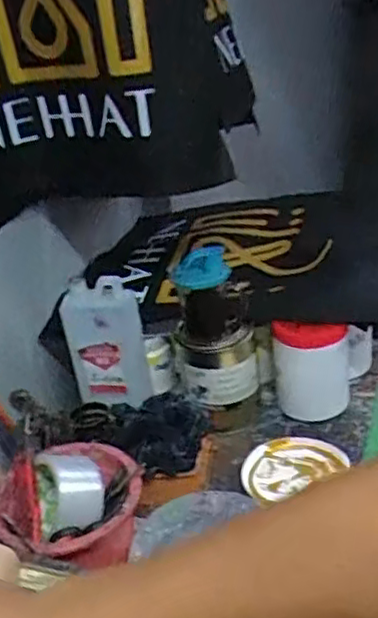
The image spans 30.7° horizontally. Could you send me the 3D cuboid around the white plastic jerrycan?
[{"bbox_3d":[-0.119,0.049,0.983,0.106,0.180,0.058,-7,28,0],"label":"white plastic jerrycan"}]

